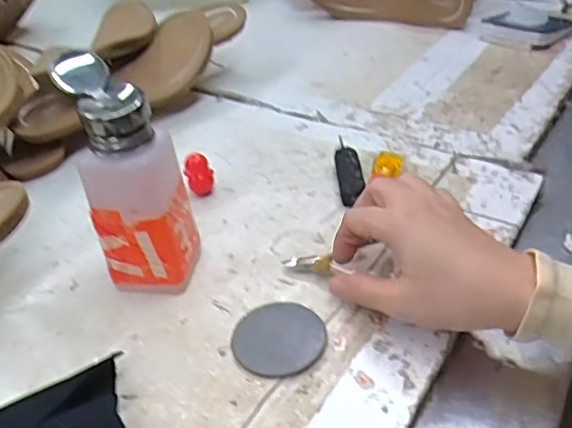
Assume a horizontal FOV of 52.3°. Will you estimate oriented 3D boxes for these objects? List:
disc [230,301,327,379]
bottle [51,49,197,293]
[{"bbox_3d":[-0.004,0.077,0.364,0.055,0.004,0.056,-4,37,3],"label":"disc"},{"bbox_3d":[-0.101,-0.025,0.384,0.062,0.161,0.056,-8,28,6],"label":"bottle"}]

